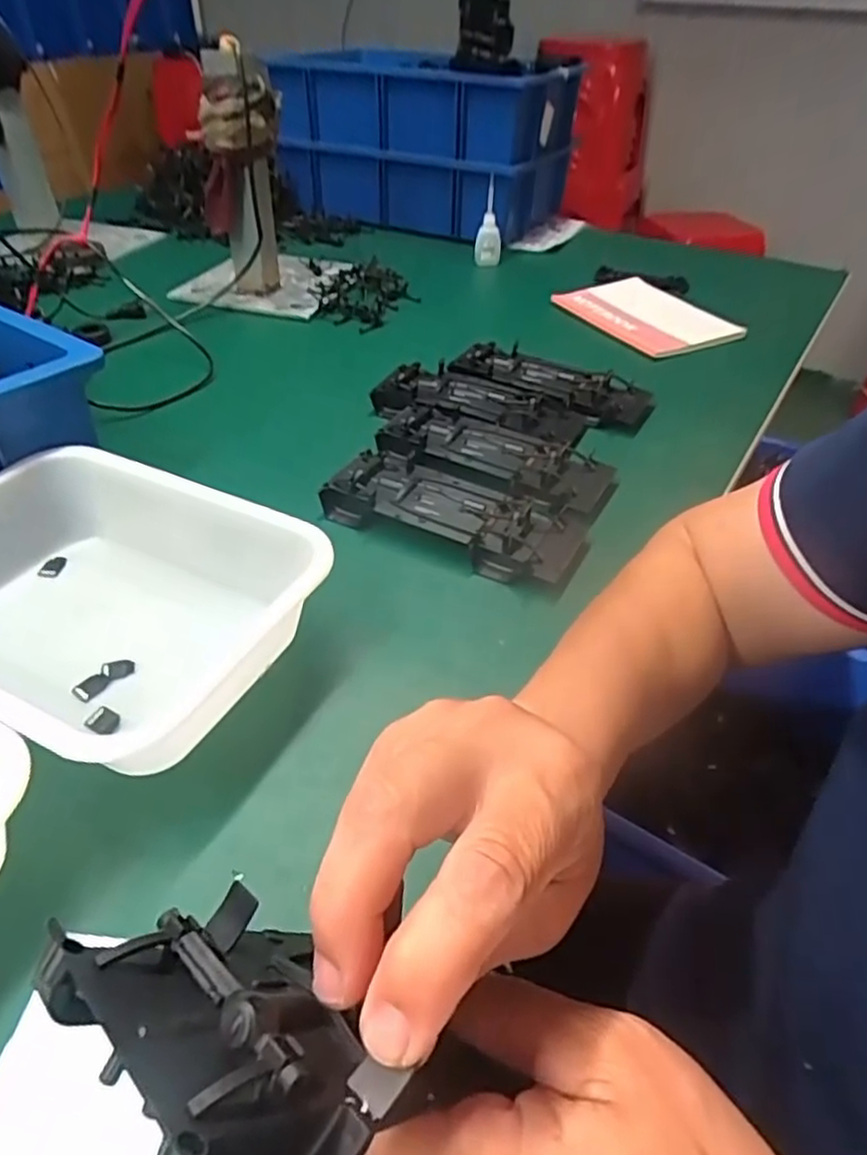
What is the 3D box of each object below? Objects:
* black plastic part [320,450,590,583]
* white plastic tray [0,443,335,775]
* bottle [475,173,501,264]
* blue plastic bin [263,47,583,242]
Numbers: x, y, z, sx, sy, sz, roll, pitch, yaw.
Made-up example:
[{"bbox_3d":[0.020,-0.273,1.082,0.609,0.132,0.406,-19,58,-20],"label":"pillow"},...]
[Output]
[{"bbox_3d":[0.017,-0.052,0.520,0.194,0.030,0.088,20,45,20],"label":"black plastic part"},{"bbox_3d":[-0.205,0.013,0.409,0.253,0.065,0.177,19,45,19],"label":"white plastic tray"},{"bbox_3d":[0.079,-0.496,0.956,0.036,0.109,0.020,2,41,2],"label":"bottle"},{"bbox_3d":[-0.008,-0.711,1.107,0.425,0.219,0.293,20,45,20],"label":"blue plastic bin"}]

